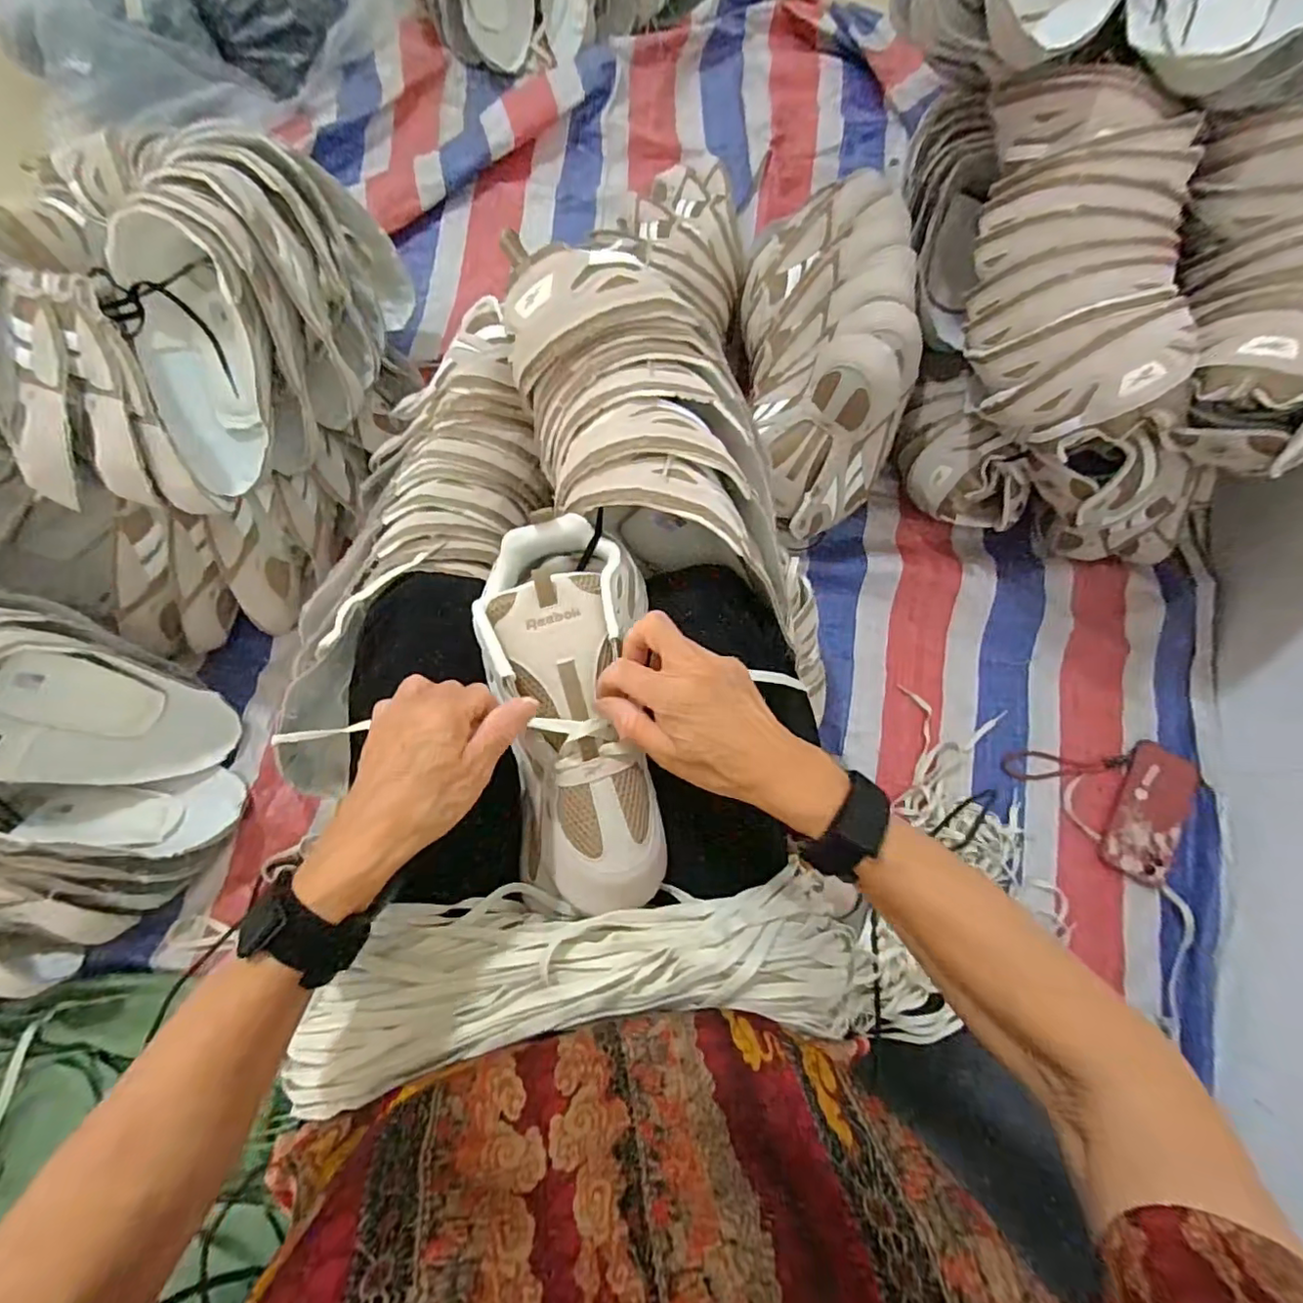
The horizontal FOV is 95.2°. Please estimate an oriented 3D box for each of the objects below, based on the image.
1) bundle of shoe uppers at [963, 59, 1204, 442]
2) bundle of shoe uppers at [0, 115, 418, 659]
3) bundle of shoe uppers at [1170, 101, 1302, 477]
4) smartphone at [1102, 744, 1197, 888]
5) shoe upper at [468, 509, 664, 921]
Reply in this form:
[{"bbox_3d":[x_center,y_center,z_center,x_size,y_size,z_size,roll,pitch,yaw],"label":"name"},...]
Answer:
[{"bbox_3d":[0.407,-0.378,0.570,0.158,0.109,0.345,10,77,1],"label":"bundle of shoe uppers"},{"bbox_3d":[-0.528,-0.297,0.632,0.400,0.258,0.513,24,77,4],"label":"bundle of shoe uppers"},{"bbox_3d":[0.579,-0.326,0.547,0.151,0.114,0.314,12,77,1],"label":"bundle of shoe uppers"},{"bbox_3d":[0.589,0.189,0.703,0.070,0.010,0.157,23,83,19],"label":"smartphone"},{"bbox_3d":[-0.049,0.035,0.395,0.102,0.065,0.257,-8,80,-3],"label":"shoe upper"}]

